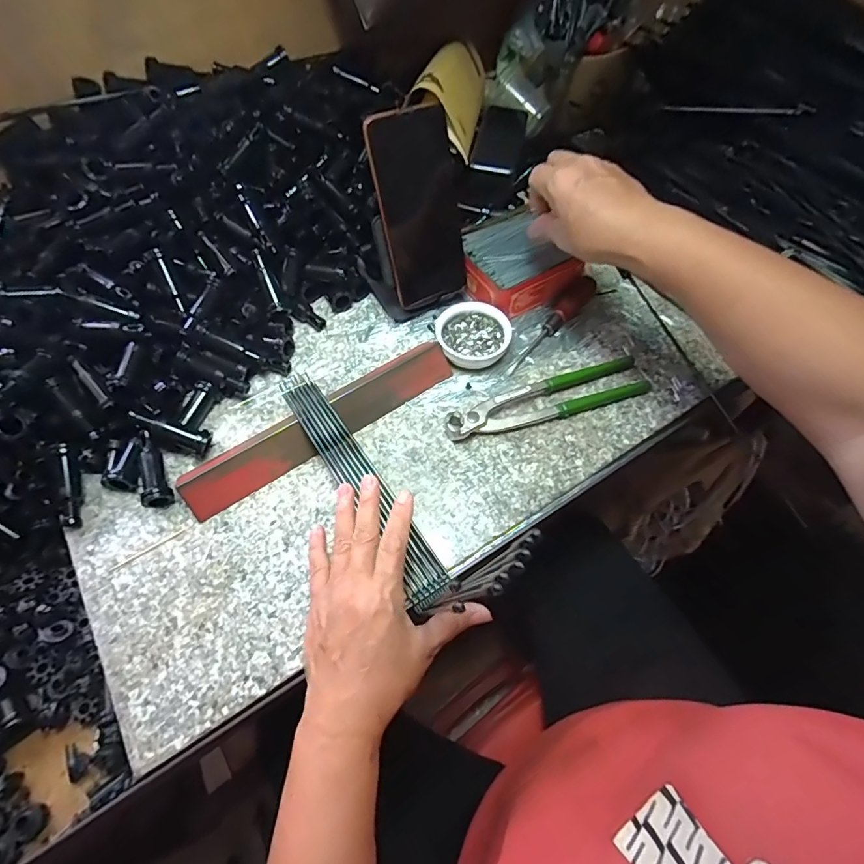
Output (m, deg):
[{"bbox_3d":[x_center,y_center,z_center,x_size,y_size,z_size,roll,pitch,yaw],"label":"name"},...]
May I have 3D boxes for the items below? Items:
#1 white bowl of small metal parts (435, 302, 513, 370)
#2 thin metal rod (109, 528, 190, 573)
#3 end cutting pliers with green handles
[{"bbox_3d":[0.042,-0.097,0.483,0.069,0.024,0.070,0,60,0],"label":"white bowl of small metal parts"},{"bbox_3d":[-0.226,0.093,0.385,0.062,0.004,0.004,-30,64,-16],"label":"thin metal rod"},{"bbox_3d":[0.109,-0.032,0.452,0.199,0.017,0.046,-18,62,-10],"label":"end cutting pliers with green handles"}]

